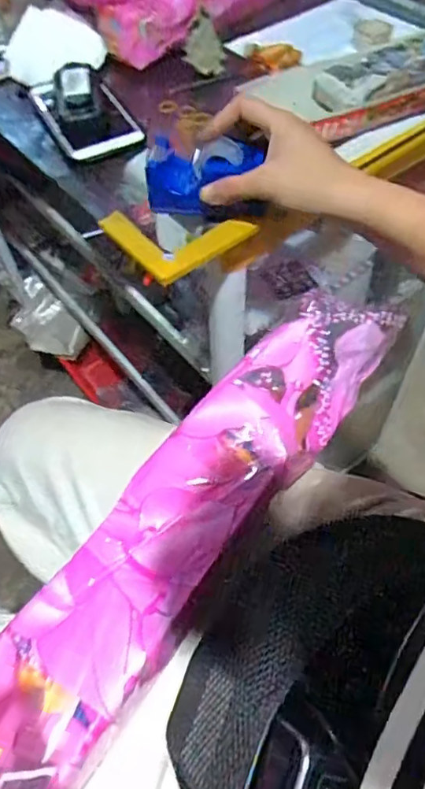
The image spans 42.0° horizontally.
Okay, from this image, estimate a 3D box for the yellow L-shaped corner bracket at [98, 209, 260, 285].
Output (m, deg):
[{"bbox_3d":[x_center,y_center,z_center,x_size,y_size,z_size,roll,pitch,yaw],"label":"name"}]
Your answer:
[{"bbox_3d":[-0.031,-0.149,0.488,0.100,0.015,0.105,-32,60,-18],"label":"yellow L-shaped corner bracket"}]

